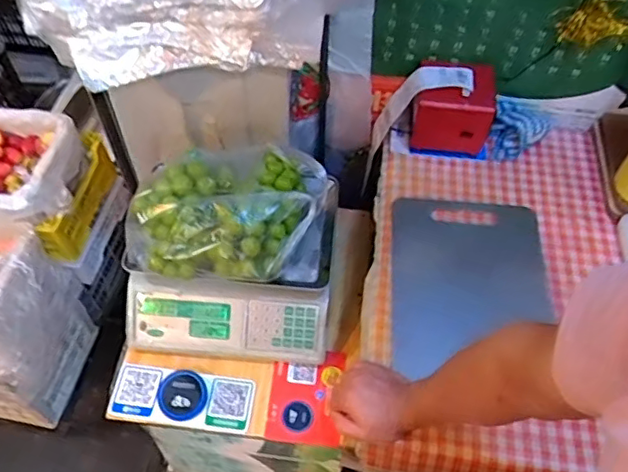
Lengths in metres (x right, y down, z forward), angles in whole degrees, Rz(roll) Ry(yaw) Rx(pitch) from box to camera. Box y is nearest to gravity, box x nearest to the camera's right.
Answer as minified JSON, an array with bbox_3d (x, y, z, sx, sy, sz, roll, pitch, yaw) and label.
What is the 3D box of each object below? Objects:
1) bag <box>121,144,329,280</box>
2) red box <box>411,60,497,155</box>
[{"bbox_3d":[-0.132,-0.049,0.929,0.271,0.097,0.243,11,56,6],"label":"bag"},{"bbox_3d":[0.236,-0.224,1.020,0.128,0.112,0.114,8,55,4],"label":"red box"}]

